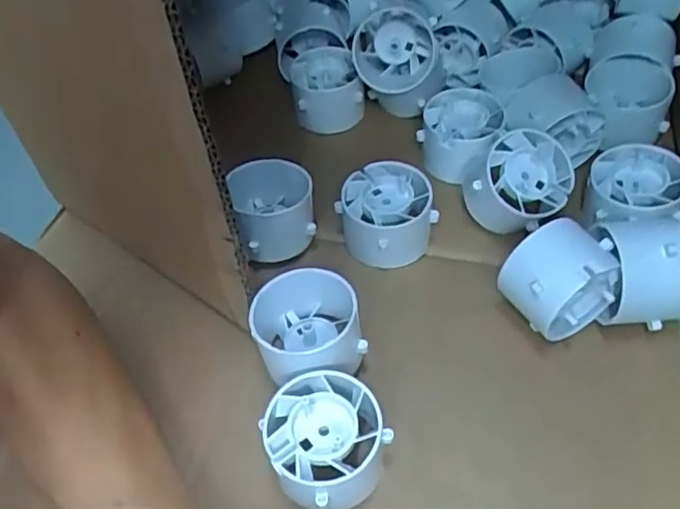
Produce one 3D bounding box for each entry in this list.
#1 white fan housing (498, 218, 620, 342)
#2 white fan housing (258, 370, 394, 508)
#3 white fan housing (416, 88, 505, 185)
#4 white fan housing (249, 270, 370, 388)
[{"bbox_3d":[0.103,0.015,0.295,0.040,0.052,0.036,-26,54,-18],"label":"white fan housing"},{"bbox_3d":[-0.007,0.081,0.264,0.048,0.041,0.047,-1,50,1],"label":"white fan housing"},{"bbox_3d":[0.072,-0.071,0.371,0.046,0.037,0.052,15,52,14],"label":"white fan housing"},{"bbox_3d":[-0.015,0.038,0.291,0.049,0.041,0.047,-1,50,1],"label":"white fan housing"}]

